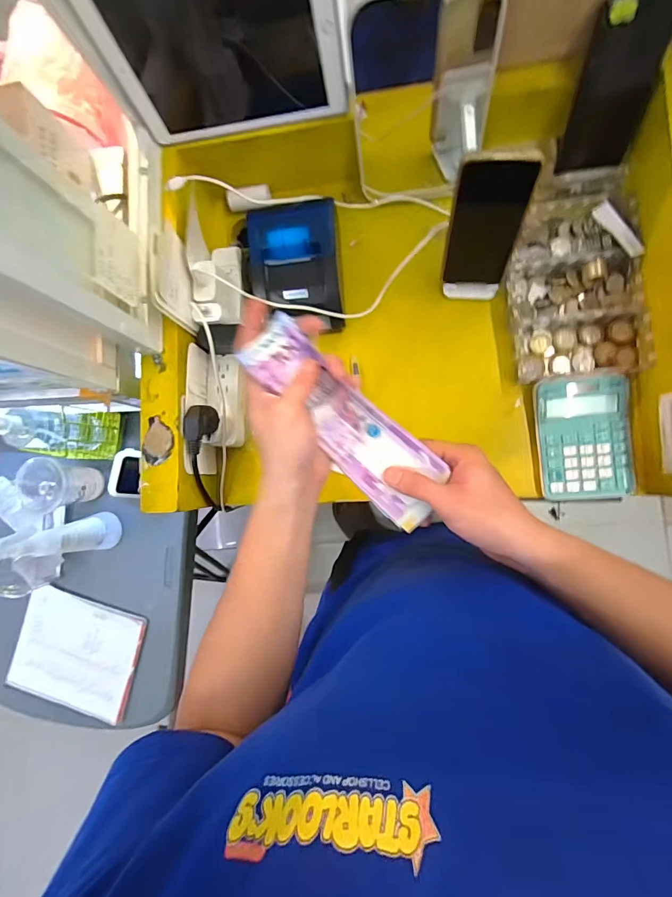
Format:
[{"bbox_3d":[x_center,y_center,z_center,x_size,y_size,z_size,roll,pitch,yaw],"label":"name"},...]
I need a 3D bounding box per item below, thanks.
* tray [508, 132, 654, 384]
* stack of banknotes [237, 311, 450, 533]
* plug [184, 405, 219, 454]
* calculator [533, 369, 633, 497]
[{"bbox_3d":[0.287,-0.225,0.498,0.145,0.031,0.279,-3,87,9],"label":"tray"},{"bbox_3d":[0.010,-0.024,0.354,0.064,0.023,0.216,-42,91,5],"label":"stack of banknotes"},{"bbox_3d":[-0.163,-0.022,0.486,0.034,0.034,0.055,-4,87,9],"label":"plug"},{"bbox_3d":[0.299,-0.014,0.486,0.104,0.014,0.146,-5,86,8],"label":"calculator"}]

